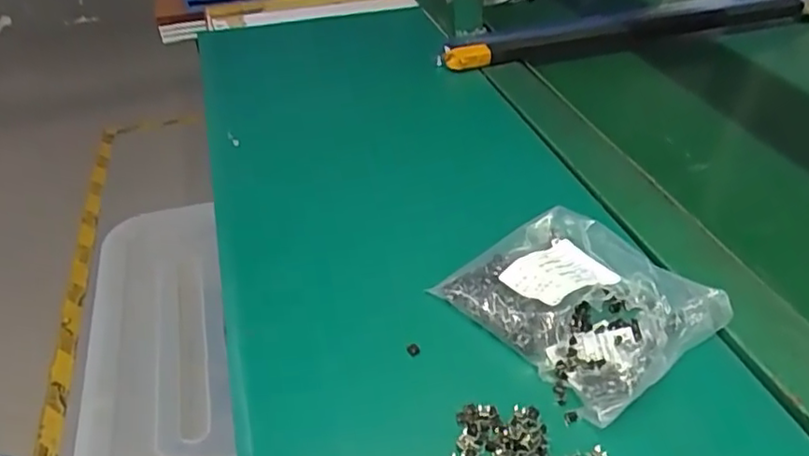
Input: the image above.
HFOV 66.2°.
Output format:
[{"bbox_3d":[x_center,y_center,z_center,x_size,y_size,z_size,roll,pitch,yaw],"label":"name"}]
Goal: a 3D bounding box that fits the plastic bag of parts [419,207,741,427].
[{"bbox_3d":[0.115,0.041,0.403,0.123,0.037,0.137,-28,44,-29],"label":"plastic bag of parts"}]

